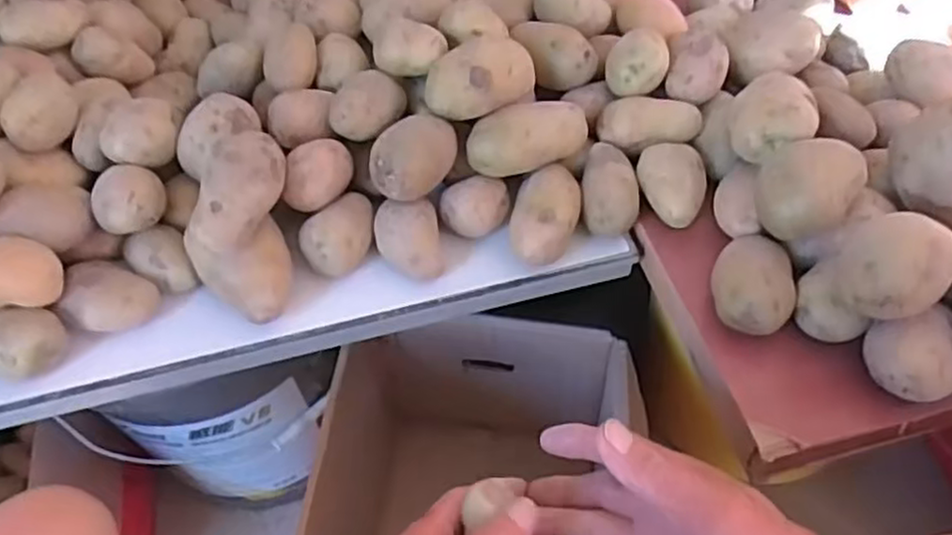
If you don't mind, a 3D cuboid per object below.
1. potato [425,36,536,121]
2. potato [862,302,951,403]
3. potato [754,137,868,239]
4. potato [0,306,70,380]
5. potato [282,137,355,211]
[{"bbox_3d":[0.004,-0.142,0.559,0.080,0.050,0.060,0,54,3],"label":"potato"},{"bbox_3d":[0.276,0.061,0.460,0.051,0.052,0.051,-1,54,2],"label":"potato"},{"bbox_3d":[0.222,-0.054,0.488,0.063,0.058,0.063,-2,54,2],"label":"potato"},{"bbox_3d":[-0.332,0.053,0.526,0.051,0.035,0.054,-2,54,2],"label":"potato"},{"bbox_3d":[-0.120,-0.068,0.558,0.052,0.051,0.037,-12,54,-5],"label":"potato"}]

